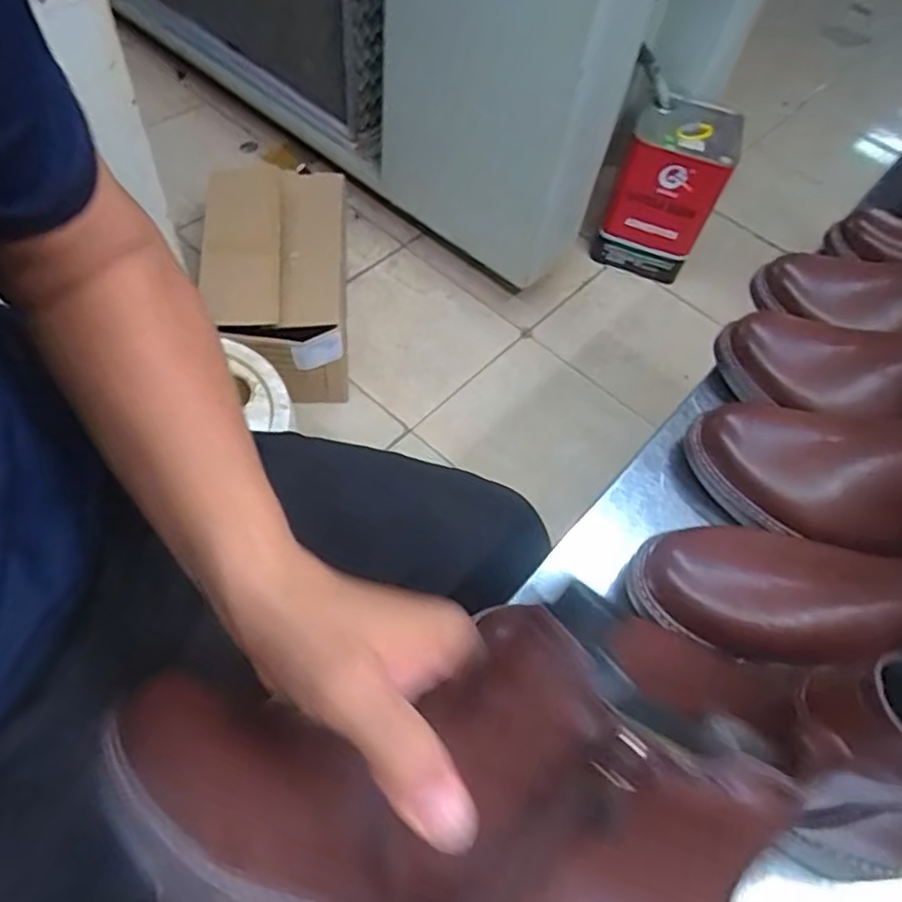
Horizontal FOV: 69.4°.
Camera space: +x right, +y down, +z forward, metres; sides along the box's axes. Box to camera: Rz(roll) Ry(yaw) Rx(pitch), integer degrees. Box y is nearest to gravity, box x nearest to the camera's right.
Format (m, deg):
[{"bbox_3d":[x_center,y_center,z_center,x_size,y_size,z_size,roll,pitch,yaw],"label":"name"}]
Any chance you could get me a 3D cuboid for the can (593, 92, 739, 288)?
[{"bbox_3d":[0.536,-0.648,1.660,0.250,0.360,0.268,18,57,5],"label":"can"}]

